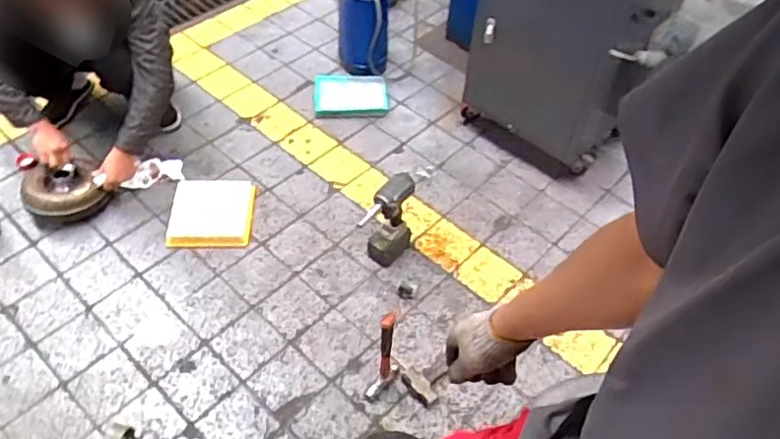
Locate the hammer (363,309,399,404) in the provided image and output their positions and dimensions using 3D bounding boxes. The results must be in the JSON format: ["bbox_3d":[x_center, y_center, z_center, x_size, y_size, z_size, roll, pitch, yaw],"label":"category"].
[{"bbox_3d":[-0.014,0.307,1.416,0.030,0.328,0.105,29,54,19],"label":"hammer"}]

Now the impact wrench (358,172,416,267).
[{"bbox_3d":[-0.006,0.017,1.689,0.071,0.281,0.151,36,56,24],"label":"impact wrench"}]

